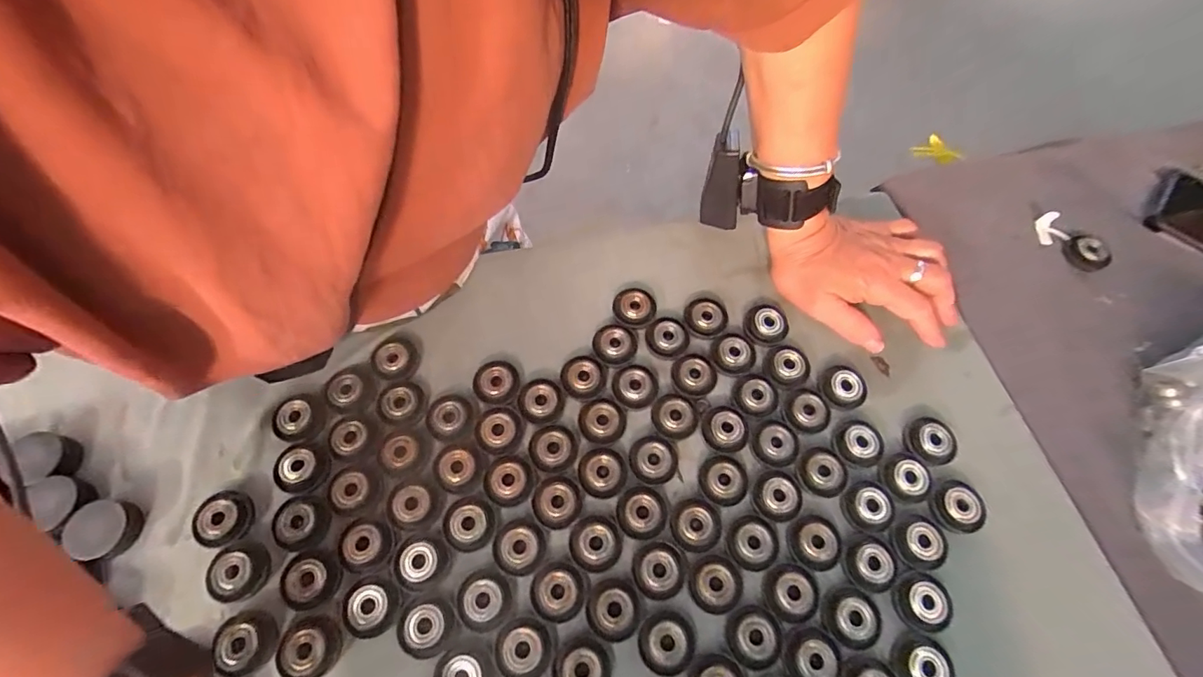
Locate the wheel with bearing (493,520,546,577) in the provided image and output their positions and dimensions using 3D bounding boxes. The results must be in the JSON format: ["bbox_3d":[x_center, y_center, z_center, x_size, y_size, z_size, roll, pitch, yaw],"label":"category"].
[{"bbox_3d":[-0.050,0.125,0.303,0.031,0.010,0.030,1,65,-1],"label":"wheel with bearing"}]

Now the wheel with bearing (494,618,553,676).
[{"bbox_3d":[-0.044,0.174,0.281,0.031,0.008,0.031,1,65,-1],"label":"wheel with bearing"}]

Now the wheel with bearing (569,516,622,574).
[{"bbox_3d":[-0.004,0.124,0.306,0.031,0.008,0.031,1,65,-1],"label":"wheel with bearing"}]

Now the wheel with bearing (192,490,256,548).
[{"bbox_3d":[-0.229,0.110,0.307,0.029,0.010,0.031,1,65,-1],"label":"wheel with bearing"}]

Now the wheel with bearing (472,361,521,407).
[{"bbox_3d":[-0.073,0.030,0.348,0.031,0.006,0.031,-14,66,-8],"label":"wheel with bearing"}]

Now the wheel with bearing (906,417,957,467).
[{"bbox_3d":[0.220,0.069,0.339,0.030,0.008,0.030,1,65,-1],"label":"wheel with bearing"}]

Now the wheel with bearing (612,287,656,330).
[{"bbox_3d":[0.025,-0.021,0.381,0.031,0.018,0.030,1,65,-1],"label":"wheel with bearing"}]

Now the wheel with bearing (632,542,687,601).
[{"bbox_3d":[0.035,0.138,0.300,0.031,0.006,0.031,1,65,-1],"label":"wheel with bearing"}]

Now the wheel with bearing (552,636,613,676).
[{"bbox_3d":[-0.010,0.183,0.279,0.032,0.008,0.031,1,65,-1],"label":"wheel with bearing"}]

